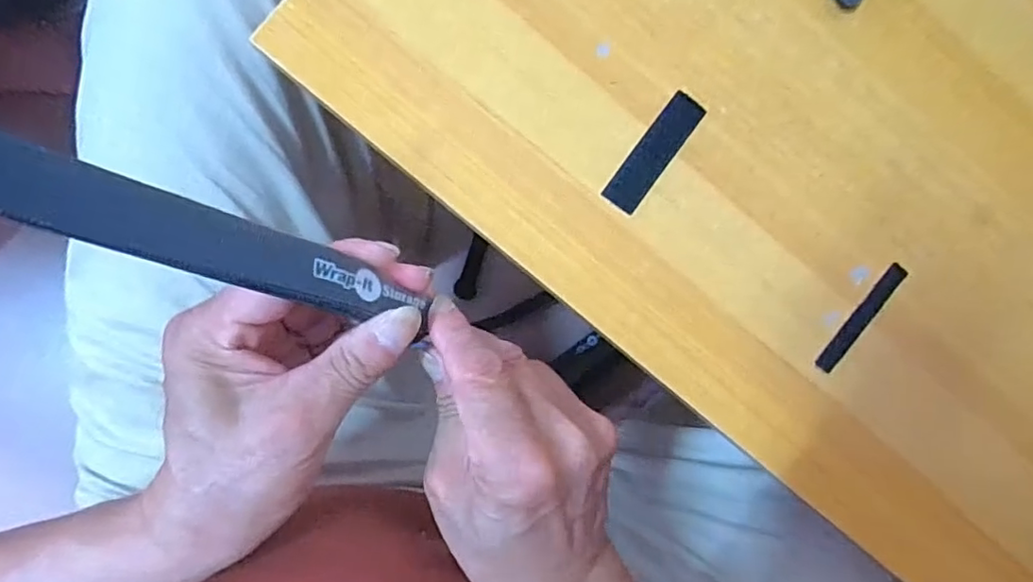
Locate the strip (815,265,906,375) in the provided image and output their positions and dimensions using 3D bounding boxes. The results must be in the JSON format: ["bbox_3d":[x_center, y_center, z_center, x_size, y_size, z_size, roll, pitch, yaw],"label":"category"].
[{"bbox_3d":[0.186,0.014,0.316,0.010,0.004,0.070,40,85,-5],"label":"strip"}]

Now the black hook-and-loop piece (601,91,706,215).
[{"bbox_3d":[0.072,-0.072,0.306,0.018,0.004,0.069,37,86,-5],"label":"black hook-and-loop piece"}]

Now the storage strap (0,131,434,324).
[{"bbox_3d":[-0.100,-0.017,0.182,0.182,0.009,0.024,23,86,-49],"label":"storage strap"}]

